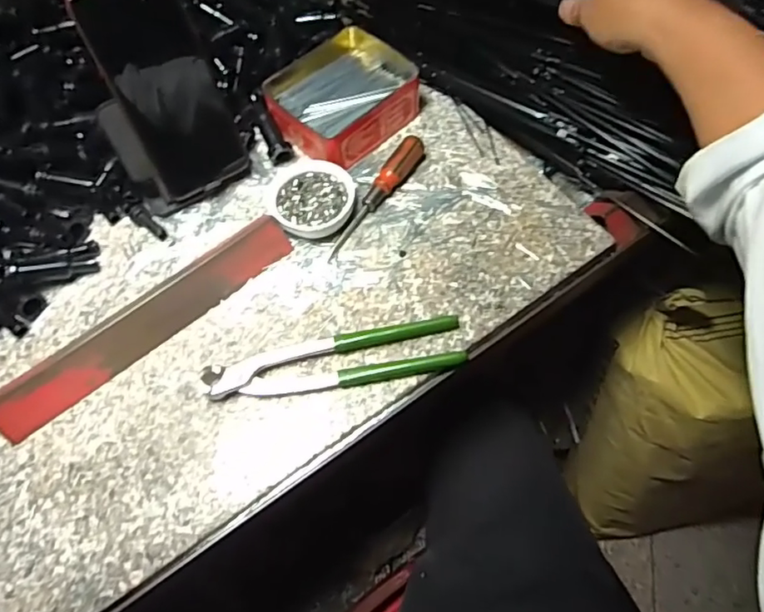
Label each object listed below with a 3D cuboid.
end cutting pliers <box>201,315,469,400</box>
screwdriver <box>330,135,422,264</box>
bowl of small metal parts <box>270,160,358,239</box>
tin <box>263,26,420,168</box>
[{"bbox_3d":[-0.035,0.043,0.431,0.194,0.016,0.042,-12,63,-3],"label":"end cutting pliers"},{"bbox_3d":[-0.006,-0.097,0.492,0.018,0.023,0.137,29,68,16],"label":"screwdriver"},{"bbox_3d":[-0.061,-0.095,0.495,0.073,0.023,0.072,-1,63,2],"label":"bowl of small metal parts"},{"bbox_3d":[-0.035,-0.199,0.537,0.108,0.043,0.133,41,72,20],"label":"tin"}]

